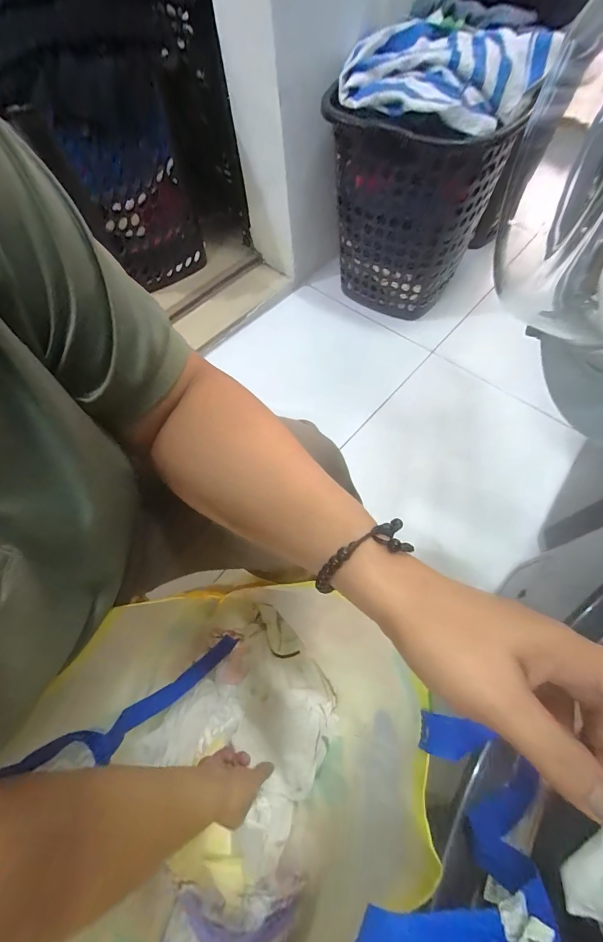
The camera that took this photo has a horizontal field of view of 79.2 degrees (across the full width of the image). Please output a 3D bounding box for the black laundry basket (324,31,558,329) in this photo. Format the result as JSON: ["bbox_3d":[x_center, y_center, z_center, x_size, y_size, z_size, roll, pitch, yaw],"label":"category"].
[{"bbox_3d":[0.273,-0.659,0.848,0.327,0.441,0.315,26,68,15],"label":"black laundry basket"}]

